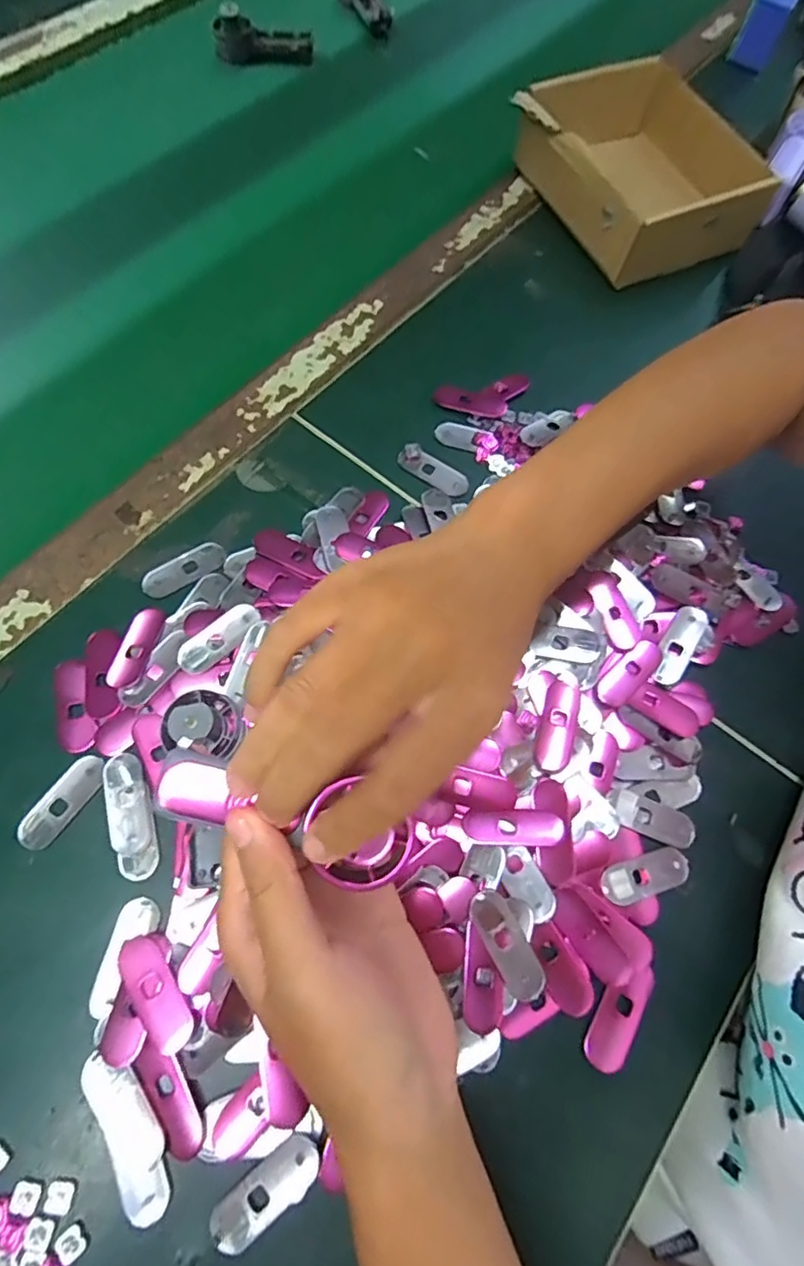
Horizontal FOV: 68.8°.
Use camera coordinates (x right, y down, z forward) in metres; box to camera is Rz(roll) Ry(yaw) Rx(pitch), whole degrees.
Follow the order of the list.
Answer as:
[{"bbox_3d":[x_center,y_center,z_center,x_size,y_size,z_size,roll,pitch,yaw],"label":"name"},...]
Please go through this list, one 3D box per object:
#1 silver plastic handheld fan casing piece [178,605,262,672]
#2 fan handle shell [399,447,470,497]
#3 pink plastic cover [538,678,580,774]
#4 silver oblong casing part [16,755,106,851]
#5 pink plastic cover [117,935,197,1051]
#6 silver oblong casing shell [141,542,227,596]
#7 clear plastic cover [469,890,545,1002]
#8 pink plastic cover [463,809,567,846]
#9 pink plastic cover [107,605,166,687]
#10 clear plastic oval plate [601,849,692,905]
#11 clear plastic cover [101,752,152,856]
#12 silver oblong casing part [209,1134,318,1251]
[{"bbox_3d":[-0.100,0.004,0.325,0.048,0.008,0.018,-37,74,-15],"label":"silver plastic handheld fan casing piece"},{"bbox_3d":[0.021,-0.106,0.383,0.050,0.004,0.020,32,70,10],"label":"fan handle shell"},{"bbox_3d":[0.083,0.048,0.314,0.017,0.011,0.050,14,68,4],"label":"pink plastic cover"},{"bbox_3d":[-0.170,0.084,0.293,0.020,0.004,0.049,32,70,11],"label":"silver oblong casing part"},{"bbox_3d":[-0.111,0.160,0.263,0.019,0.005,0.049,-38,74,-16],"label":"pink plastic cover"},{"bbox_3d":[-0.128,-0.037,0.345,0.050,0.004,0.019,-32,72,-14],"label":"silver oblong casing shell"},{"bbox_3d":[0.049,0.146,0.274,0.018,0.007,0.049,-27,71,-12],"label":"clear plastic cover"},{"bbox_3d":[0.056,0.096,0.292,0.048,0.009,0.016,5,68,0],"label":"pink plastic cover"},{"bbox_3d":[-0.146,0.007,0.325,0.018,0.004,0.049,15,68,4],"label":"pink plastic cover"},{"bbox_3d":[0.123,0.123,0.297,0.049,0.006,0.017,-13,69,-7],"label":"clear plastic oval plate"},{"bbox_3d":[-0.138,0.085,0.293,0.020,0.004,0.049,-16,69,-8],"label":"clear plastic cover"},{"bbox_3d":[-0.056,0.231,0.241,0.047,0.004,0.020,-35,73,-15],"label":"silver oblong casing part"}]

